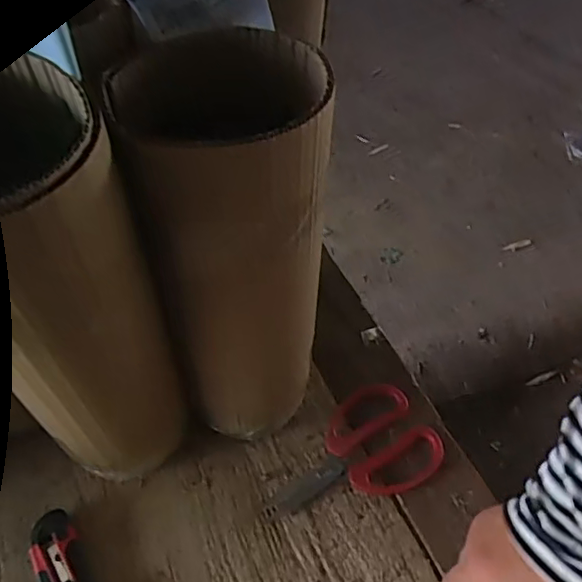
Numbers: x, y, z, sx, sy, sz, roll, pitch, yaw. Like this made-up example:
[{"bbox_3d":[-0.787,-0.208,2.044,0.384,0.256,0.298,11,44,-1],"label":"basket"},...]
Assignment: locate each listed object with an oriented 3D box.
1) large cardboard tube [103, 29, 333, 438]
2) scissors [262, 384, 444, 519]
[{"bbox_3d":[-0.038,-0.020,0.463,0.115,0.327,0.130,2,51,-1],"label":"large cardboard tube"},{"bbox_3d":[0.055,0.165,0.583,0.180,0.010,0.105,-25,58,-17],"label":"scissors"}]

